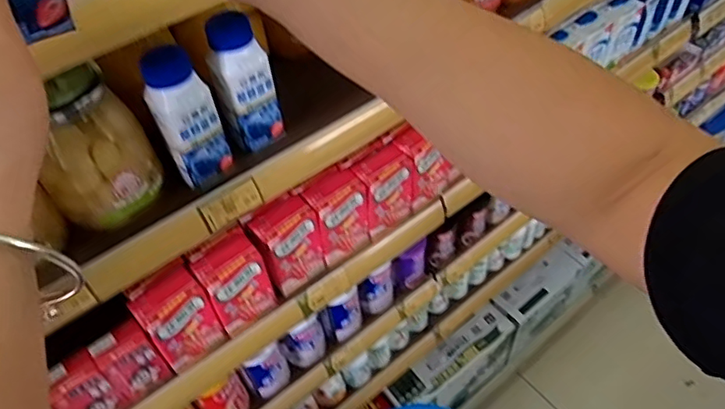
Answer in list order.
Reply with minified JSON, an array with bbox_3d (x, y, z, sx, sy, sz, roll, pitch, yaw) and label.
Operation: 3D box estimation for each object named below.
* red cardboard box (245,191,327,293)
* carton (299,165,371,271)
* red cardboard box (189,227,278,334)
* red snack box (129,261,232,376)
[{"bbox_3d":[-0.087,0.045,0.653,0.066,0.105,0.054,-33,56,-20],"label":"red cardboard box"},{"bbox_3d":[-0.030,0.015,0.675,0.066,0.103,0.049,-29,55,-18],"label":"carton"},{"bbox_3d":[-0.140,0.085,0.618,0.069,0.100,0.055,-30,55,-18],"label":"red cardboard box"},{"bbox_3d":[-0.196,0.122,0.597,0.069,0.103,0.055,-33,56,-20],"label":"red snack box"}]

